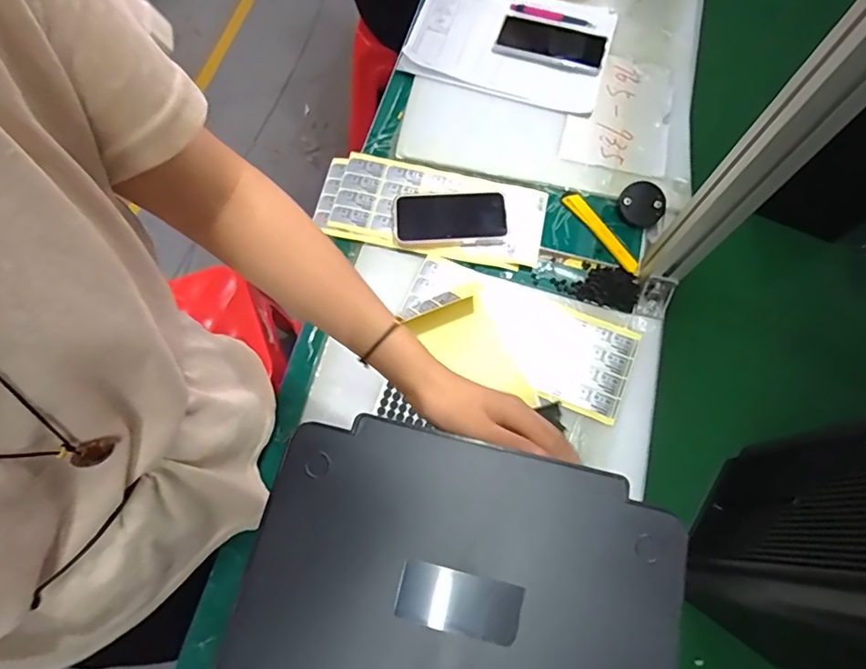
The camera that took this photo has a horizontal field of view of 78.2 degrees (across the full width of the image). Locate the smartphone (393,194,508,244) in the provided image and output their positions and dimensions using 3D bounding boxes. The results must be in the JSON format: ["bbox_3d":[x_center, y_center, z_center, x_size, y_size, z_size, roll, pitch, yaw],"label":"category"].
[{"bbox_3d":[0.023,-0.153,0.701,0.146,0.008,0.074,0,70,-3],"label":"smartphone"}]

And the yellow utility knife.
[{"bbox_3d":[0.222,-0.134,0.698,0.022,0.014,0.140,-33,75,-14],"label":"yellow utility knife"}]

